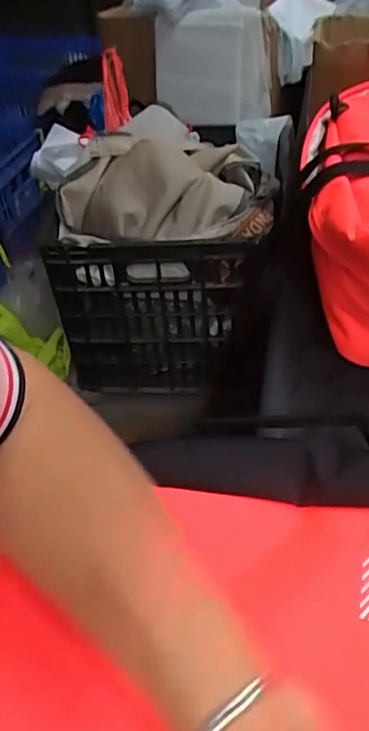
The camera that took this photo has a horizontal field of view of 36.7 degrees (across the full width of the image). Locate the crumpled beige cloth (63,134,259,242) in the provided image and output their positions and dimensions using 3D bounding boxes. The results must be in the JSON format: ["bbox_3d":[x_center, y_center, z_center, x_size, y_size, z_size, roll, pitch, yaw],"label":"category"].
[{"bbox_3d":[-0.031,-0.265,0.820,0.309,0.109,0.158,-9,41,-3],"label":"crumpled beige cloth"}]

